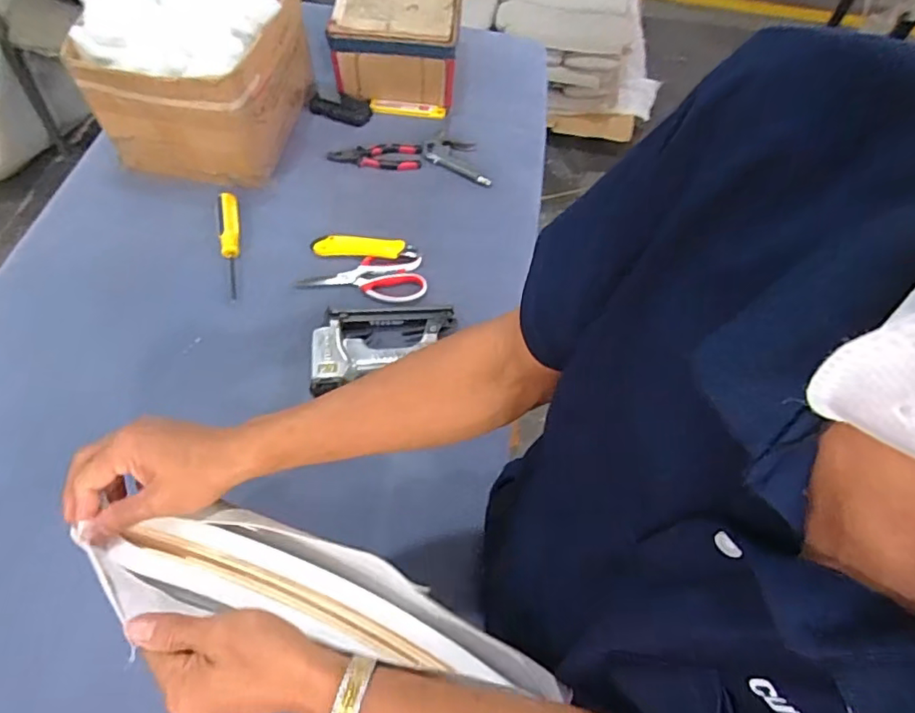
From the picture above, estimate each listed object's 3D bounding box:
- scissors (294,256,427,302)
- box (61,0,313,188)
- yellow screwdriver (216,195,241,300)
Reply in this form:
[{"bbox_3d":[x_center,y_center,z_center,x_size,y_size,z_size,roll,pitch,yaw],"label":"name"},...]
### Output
[{"bbox_3d":[-0.141,-0.116,0.822,0.185,0.019,0.075,2,60,-3],"label":"scissors"},{"bbox_3d":[-0.399,-0.455,0.868,0.276,0.236,0.281,6,59,0],"label":"box"},{"bbox_3d":[-0.339,-0.168,0.828,0.035,0.035,0.188,-10,61,-9],"label":"yellow screwdriver"}]

